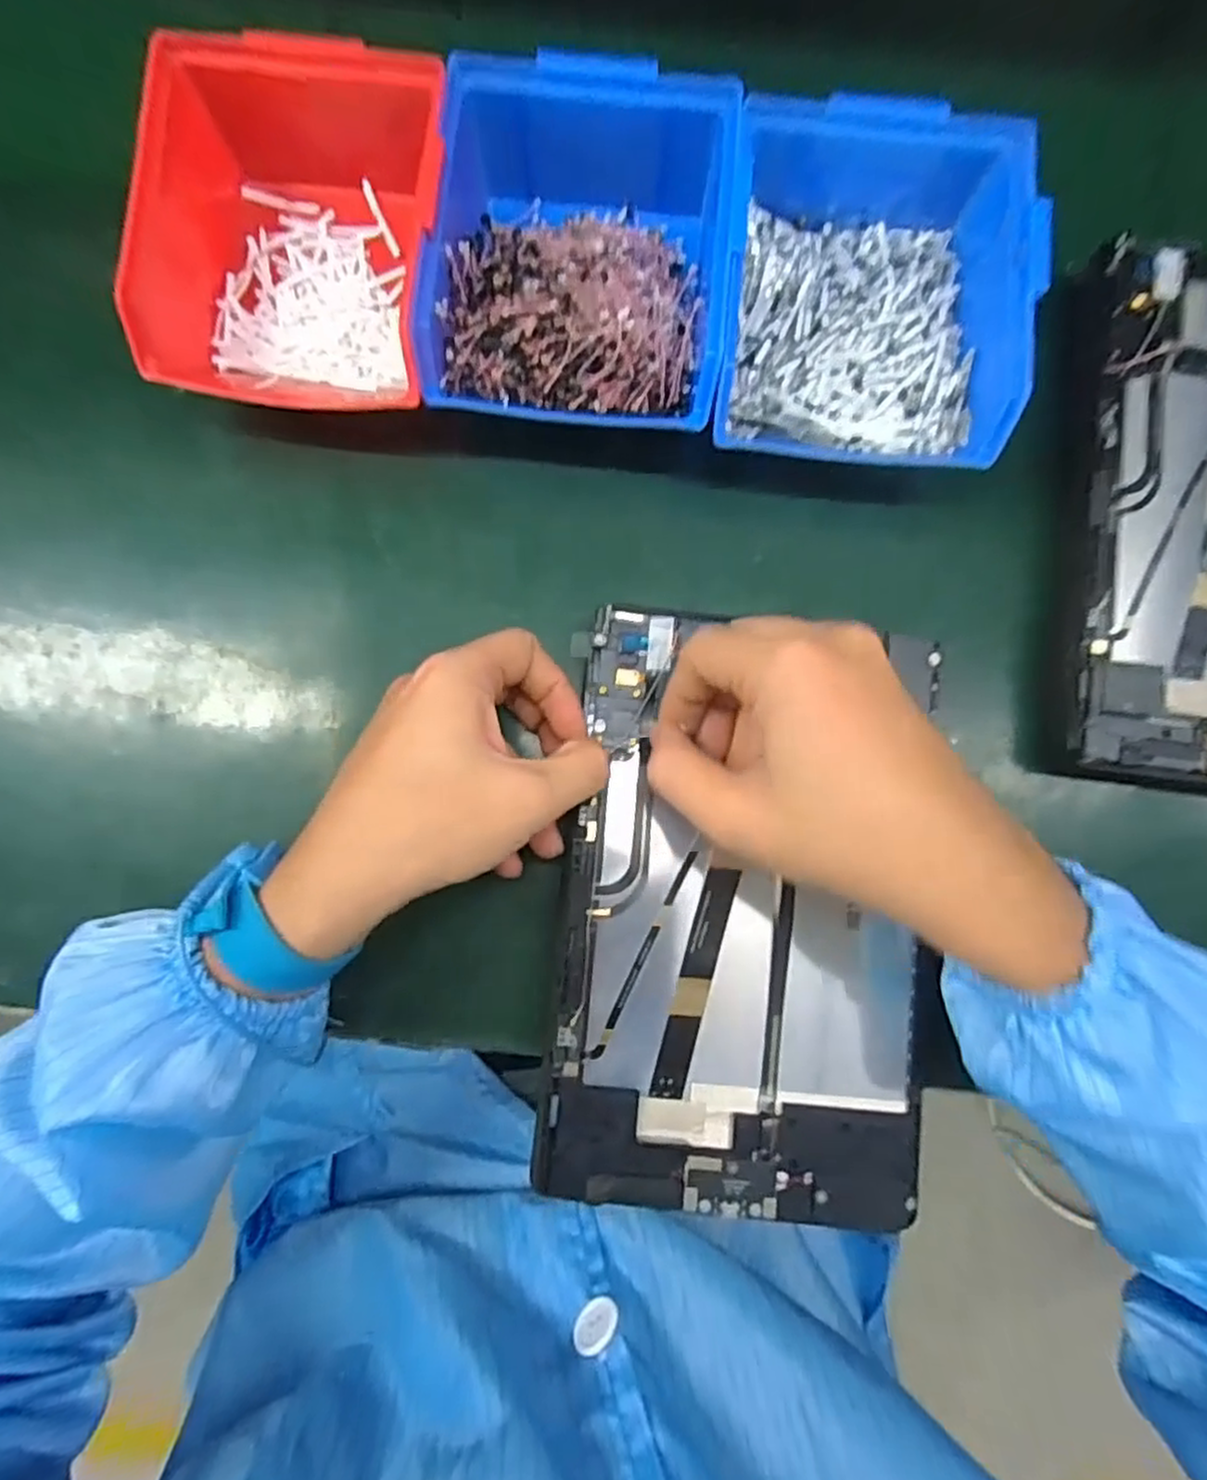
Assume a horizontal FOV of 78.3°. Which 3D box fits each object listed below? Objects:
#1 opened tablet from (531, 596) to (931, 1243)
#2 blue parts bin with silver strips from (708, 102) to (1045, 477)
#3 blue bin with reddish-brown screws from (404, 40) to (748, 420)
[{"bbox_3d":[0.058,0.069,0.305,0.148,0.012,0.236,6,85,-1],"label":"opened tablet"},{"bbox_3d":[0.116,-0.194,0.326,0.121,0.067,0.149,6,83,3],"label":"blue parts bin with silver strips"},{"bbox_3d":[-0.007,-0.207,0.323,0.122,0.065,0.147,6,83,3],"label":"blue bin with reddish-brown screws"}]

